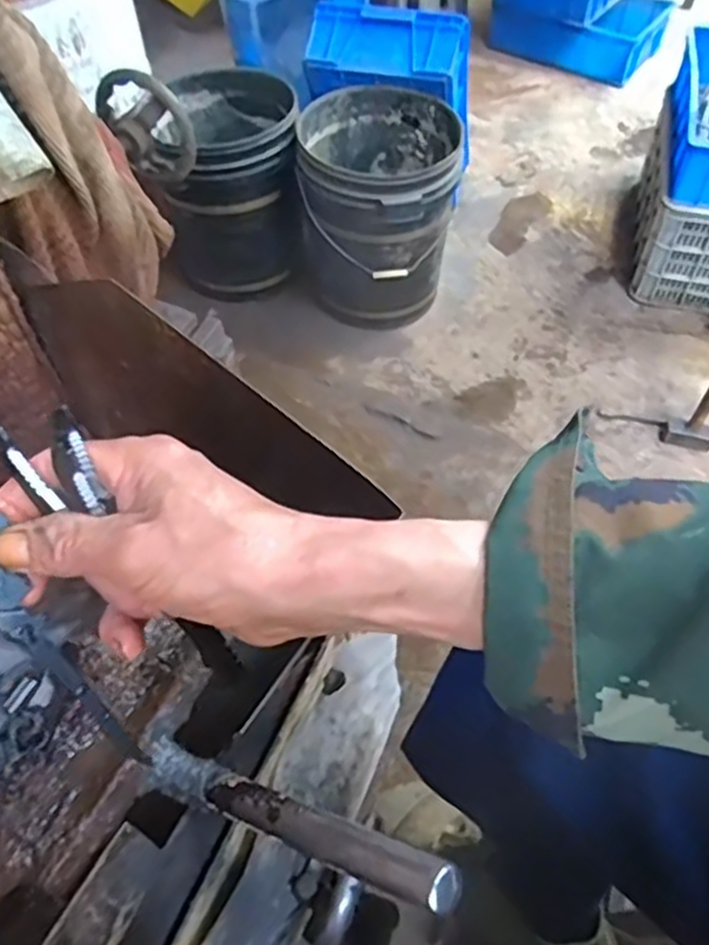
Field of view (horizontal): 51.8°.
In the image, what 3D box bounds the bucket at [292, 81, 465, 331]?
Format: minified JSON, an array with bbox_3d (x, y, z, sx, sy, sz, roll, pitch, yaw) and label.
[{"bbox_3d":[0.050,-0.589,1.728,0.350,0.430,0.377,0,54,0],"label":"bucket"}]

